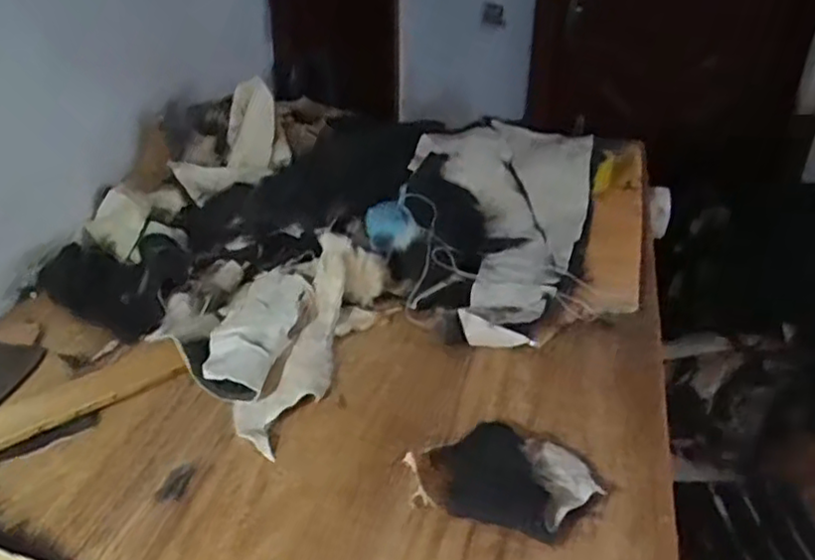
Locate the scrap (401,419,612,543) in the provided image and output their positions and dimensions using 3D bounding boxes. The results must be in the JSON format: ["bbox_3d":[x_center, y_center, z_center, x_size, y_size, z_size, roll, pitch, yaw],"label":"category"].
[{"bbox_3d":[0.080,0.162,0.578,0.147,0.023,0.105,11,32,21],"label":"scrap"}]

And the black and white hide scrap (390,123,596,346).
[{"bbox_3d":[0.121,-0.096,0.964,0.254,0.098,0.578,6,31,14],"label":"black and white hide scrap"}]

